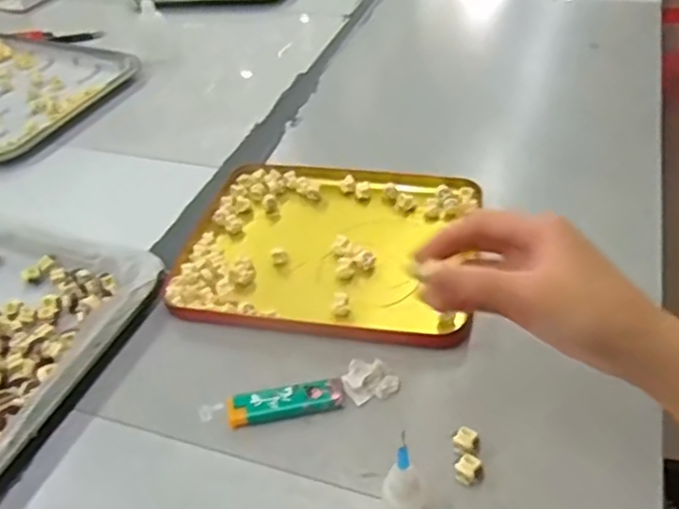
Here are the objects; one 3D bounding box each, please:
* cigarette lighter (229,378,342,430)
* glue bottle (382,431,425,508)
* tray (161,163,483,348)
[{"bbox_3d":[-0.037,0.103,0.452,0.081,0.010,0.026,-8,43,-3],"label":"cigarette lighter"},{"bbox_3d":[0.035,0.136,0.352,0.022,0.081,0.027,1,43,7],"label":"glue bottle"},{"bbox_3d":[-0.011,-0.011,0.570,0.245,0.016,0.204,6,44,12],"label":"tray"}]

